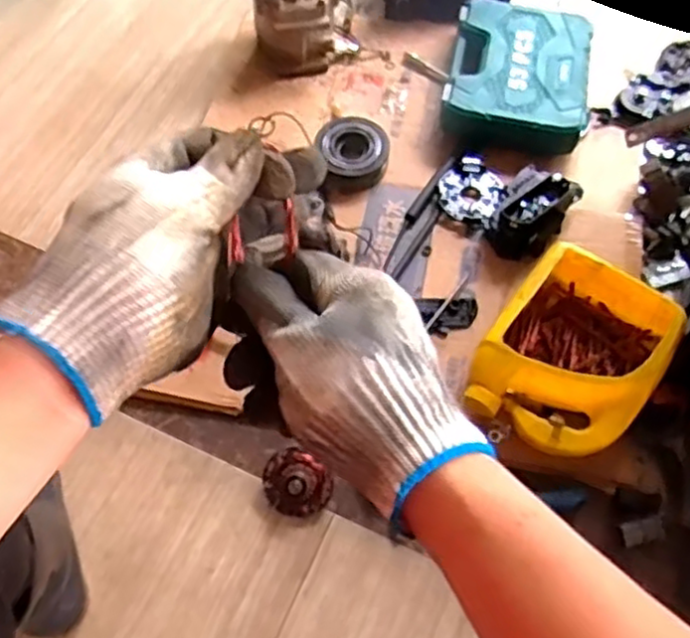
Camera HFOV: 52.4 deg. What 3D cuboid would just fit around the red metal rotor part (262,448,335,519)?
[{"bbox_3d":[-0.054,0.182,0.768,0.077,0.054,0.064,24,66,13],"label":"red metal rotor part"}]

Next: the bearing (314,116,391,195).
[{"bbox_3d":[0.010,-0.232,0.972,0.104,0.035,0.113,-14,63,-6],"label":"bearing"}]

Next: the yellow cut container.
[{"bbox_3d":[0.253,0.044,0.790,0.174,0.088,0.225,36,69,18],"label":"yellow cut container"}]

